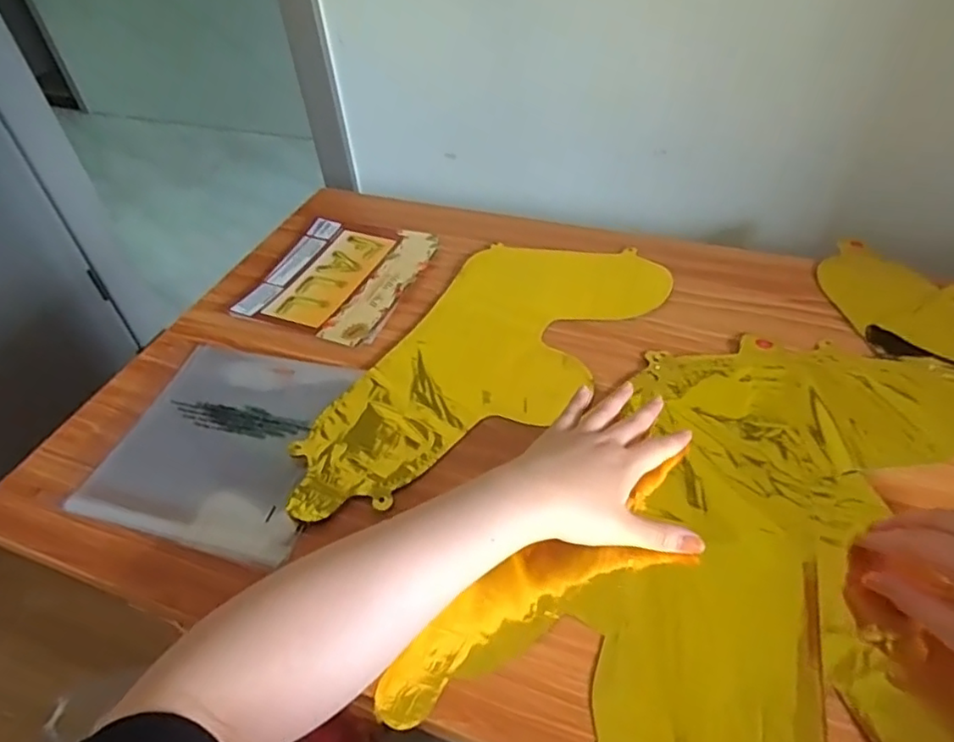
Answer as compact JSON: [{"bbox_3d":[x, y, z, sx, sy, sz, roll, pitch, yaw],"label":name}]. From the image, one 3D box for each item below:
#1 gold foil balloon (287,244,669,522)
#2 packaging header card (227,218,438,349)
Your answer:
[{"bbox_3d":[0.005,-0.014,0.580,0.181,0.017,0.414,27,53,29],"label":"gold foil balloon"},{"bbox_3d":[-0.154,-0.107,0.692,0.164,0.012,0.194,12,47,17],"label":"packaging header card"}]

